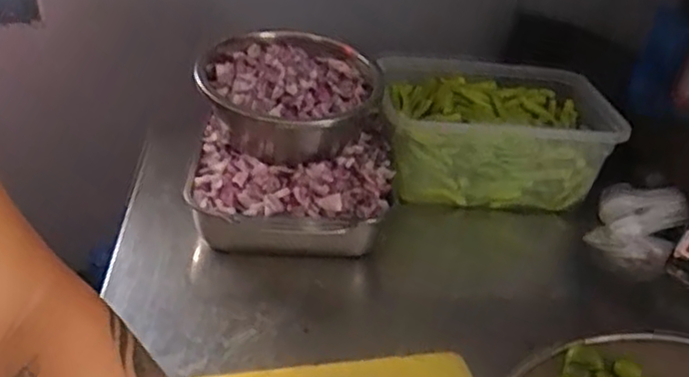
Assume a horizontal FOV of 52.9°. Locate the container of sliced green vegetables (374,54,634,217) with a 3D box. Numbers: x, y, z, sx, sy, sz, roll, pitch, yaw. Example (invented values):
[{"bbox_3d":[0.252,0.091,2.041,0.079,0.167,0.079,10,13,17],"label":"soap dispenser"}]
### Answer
[{"bbox_3d":[0.227,-0.102,1.127,0.347,0.144,0.294,5,32,-4],"label":"container of sliced green vegetables"}]

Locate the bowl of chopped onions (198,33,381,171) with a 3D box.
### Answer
[{"bbox_3d":[-0.082,-0.128,0.975,0.211,0.116,0.227,5,32,-3],"label":"bowl of chopped onions"}]

